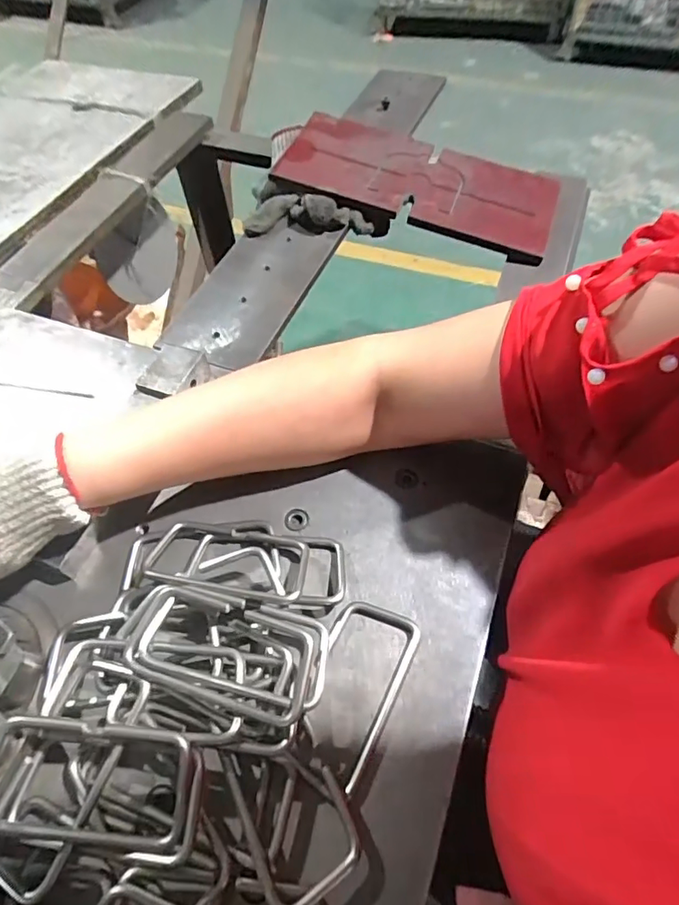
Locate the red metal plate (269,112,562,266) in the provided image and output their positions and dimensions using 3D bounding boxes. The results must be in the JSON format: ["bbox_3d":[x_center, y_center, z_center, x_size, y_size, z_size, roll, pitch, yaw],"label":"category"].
[{"bbox_3d":[0.092,-0.314,0.587,0.308,0.015,0.165,21,62,6],"label":"red metal plate"}]

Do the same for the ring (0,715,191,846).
[{"bbox_3d":[-0.128,0.164,0.258,0.104,0.011,0.051,6,68,-1],"label":"ring"}]

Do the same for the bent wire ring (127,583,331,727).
[{"bbox_3d":[-0.061,0.111,0.293,0.109,0.011,0.059,16,53,6],"label":"bent wire ring"}]

